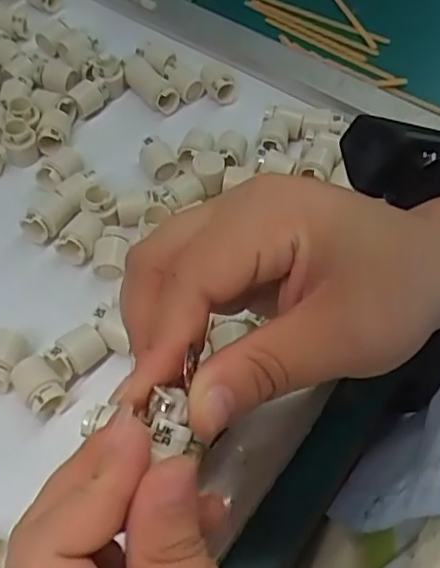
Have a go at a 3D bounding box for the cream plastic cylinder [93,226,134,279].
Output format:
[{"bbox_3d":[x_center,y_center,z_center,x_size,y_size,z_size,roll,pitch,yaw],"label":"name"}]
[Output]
[{"bbox_3d":[-0.061,-0.017,0.347,0.020,0.020,0.027,1,54,-3],"label":"cream plastic cylinder"}]

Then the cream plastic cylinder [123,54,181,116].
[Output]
[{"bbox_3d":[-0.050,-0.142,0.435,0.021,0.020,0.050,-31,61,-23],"label":"cream plastic cylinder"}]

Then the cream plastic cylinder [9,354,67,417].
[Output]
[{"bbox_3d":[-0.090,0.051,0.300,0.026,0.017,0.020,39,61,22],"label":"cream plastic cylinder"}]

